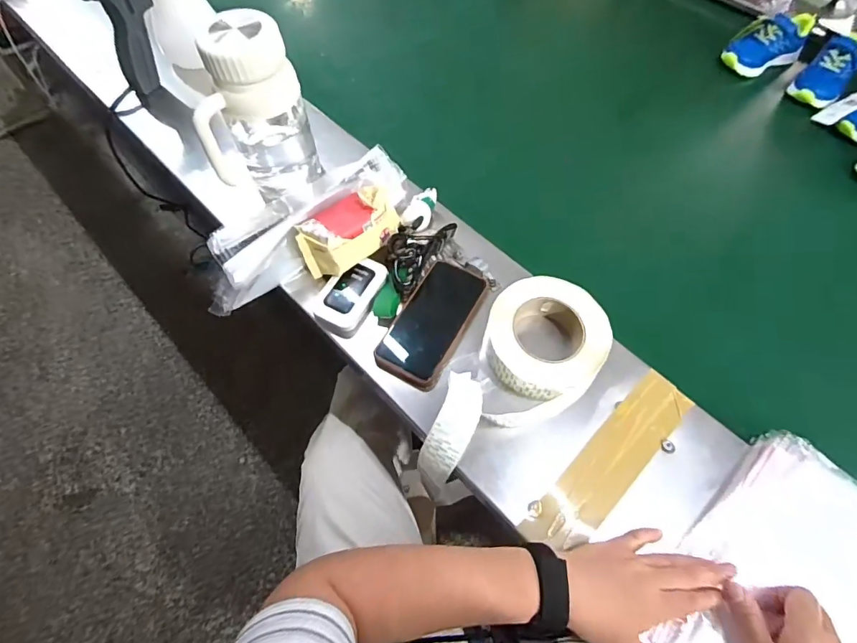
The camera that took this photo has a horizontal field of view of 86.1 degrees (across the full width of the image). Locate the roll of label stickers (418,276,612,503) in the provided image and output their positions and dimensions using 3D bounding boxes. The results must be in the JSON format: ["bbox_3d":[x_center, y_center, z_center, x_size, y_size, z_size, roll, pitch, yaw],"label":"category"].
[{"bbox_3d":[0.098,0.079,0.512,0.129,0.089,0.257,28,66,14],"label":"roll of label stickers"}]

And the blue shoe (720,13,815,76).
[{"bbox_3d":[0.602,-0.495,0.820,0.147,0.078,0.068,-20,64,-10],"label":"blue shoe"}]

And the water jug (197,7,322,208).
[{"bbox_3d":[-0.214,-0.254,0.572,0.118,0.216,0.092,-9,63,-4],"label":"water jug"}]

